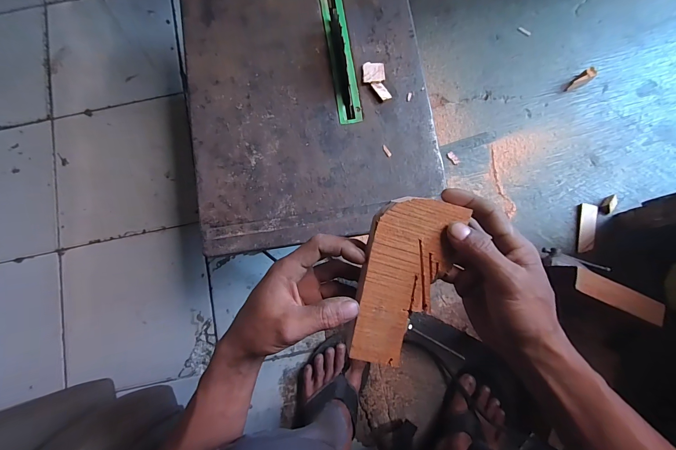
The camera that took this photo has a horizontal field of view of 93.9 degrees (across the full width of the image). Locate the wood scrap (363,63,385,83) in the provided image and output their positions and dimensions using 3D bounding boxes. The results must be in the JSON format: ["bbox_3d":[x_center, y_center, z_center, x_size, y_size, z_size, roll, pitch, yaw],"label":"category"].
[{"bbox_3d":[0.051,-0.215,0.447,0.030,0.006,0.031,1,81,2],"label":"wood scrap"}]

